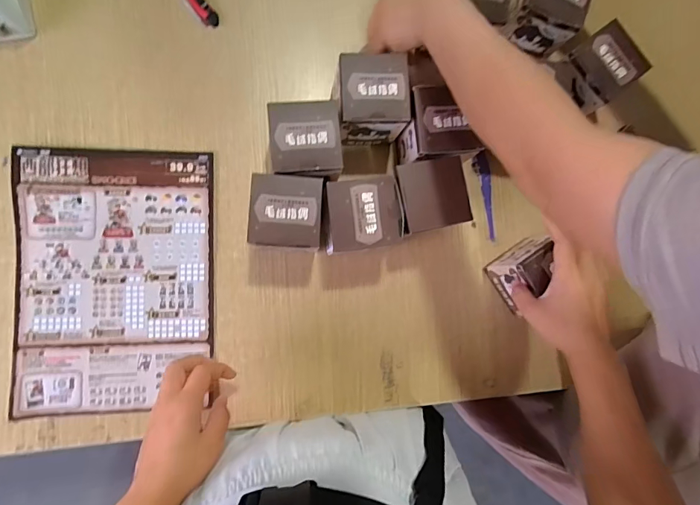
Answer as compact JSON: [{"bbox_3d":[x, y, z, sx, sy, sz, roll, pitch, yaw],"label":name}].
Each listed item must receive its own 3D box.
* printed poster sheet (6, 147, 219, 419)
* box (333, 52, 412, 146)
[{"bbox_3d":[-0.261,0.030,0.466,0.203,0.010,0.288,-1,88,-8],"label":"printed poster sheet"},{"bbox_3d":[0.019,-0.167,0.466,0.075,0.093,0.075,-4,87,-8],"label":"box"}]

